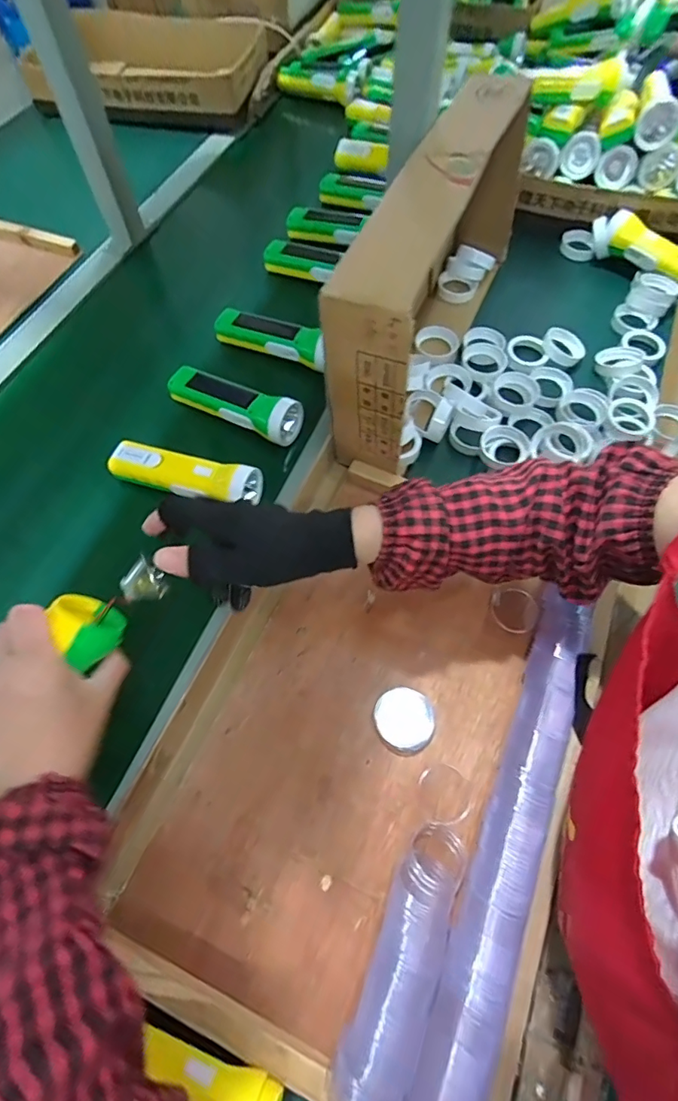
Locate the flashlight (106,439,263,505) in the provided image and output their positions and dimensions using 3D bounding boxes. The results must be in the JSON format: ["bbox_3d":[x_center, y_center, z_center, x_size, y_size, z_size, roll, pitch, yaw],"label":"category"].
[{"bbox_3d":[-0.171,-0.082,0.550,0.169,0.045,0.046,15,62,11],"label":"flashlight"}]

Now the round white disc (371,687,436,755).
[{"bbox_3d":[0.058,0.150,0.434,0.053,0.013,0.052,1,61,-1],"label":"round white disc"}]

